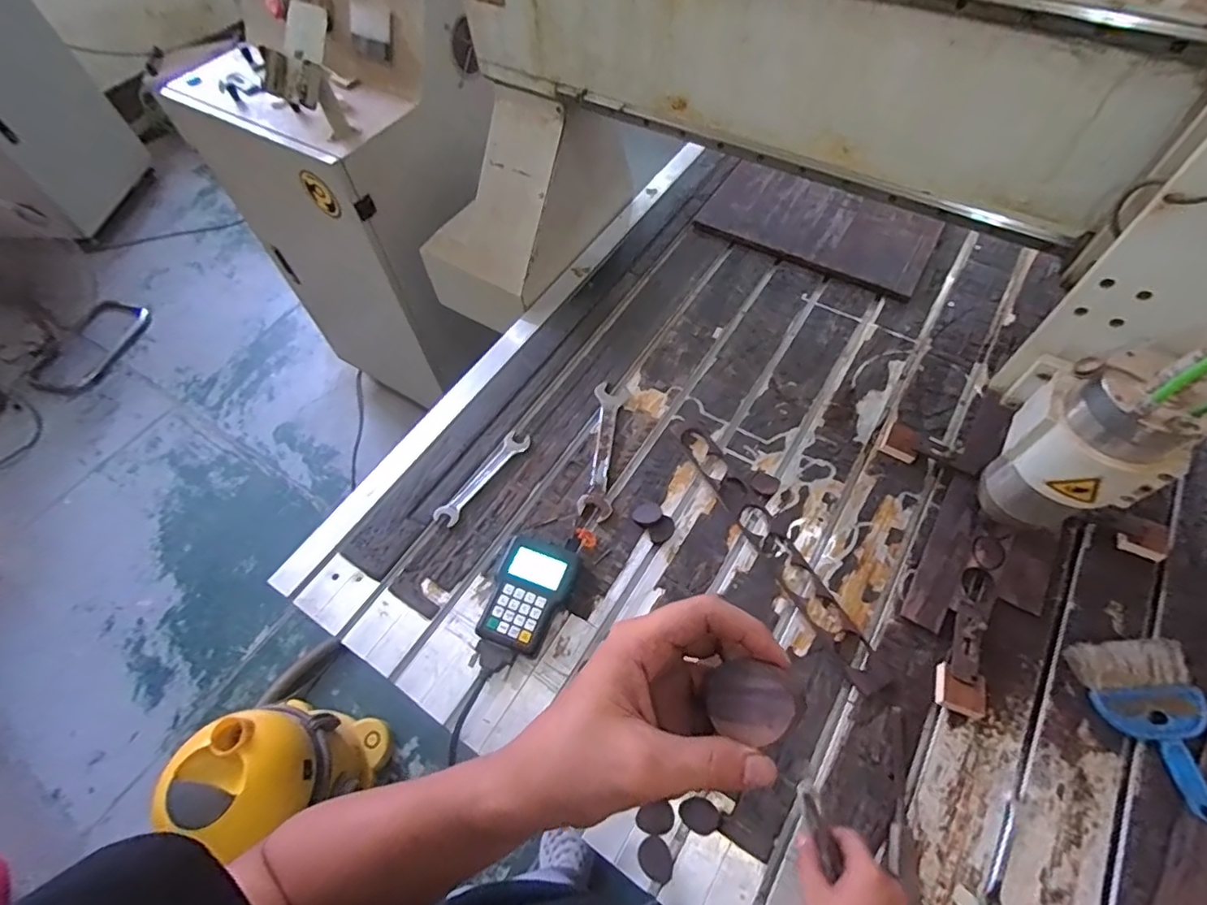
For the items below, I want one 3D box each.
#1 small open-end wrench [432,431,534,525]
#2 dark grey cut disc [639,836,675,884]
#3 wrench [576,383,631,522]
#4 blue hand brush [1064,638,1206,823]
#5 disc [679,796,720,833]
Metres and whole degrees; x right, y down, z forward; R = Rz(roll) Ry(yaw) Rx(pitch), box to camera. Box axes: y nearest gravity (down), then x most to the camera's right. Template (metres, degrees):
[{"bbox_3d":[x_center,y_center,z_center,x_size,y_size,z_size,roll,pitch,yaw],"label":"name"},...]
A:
[{"bbox_3d":[-0.188,0.038,0.868,0.042,0.009,0.189,30,66,20],"label":"small open-end wrench"},{"bbox_3d":[0.059,0.451,0.613,0.035,0.006,0.042,-19,60,-7],"label":"dark grey cut disc"},{"bbox_3d":[0.000,-0.008,0.890,0.054,0.012,0.248,5,60,8],"label":"wrench"},{"bbox_3d":[0.657,0.316,0.650,0.130,0.022,0.185,-6,59,1],"label":"blue hand brush"},{"bbox_3d":[0.110,0.416,0.635,0.043,0.005,0.032,22,64,17],"label":"disc"}]

